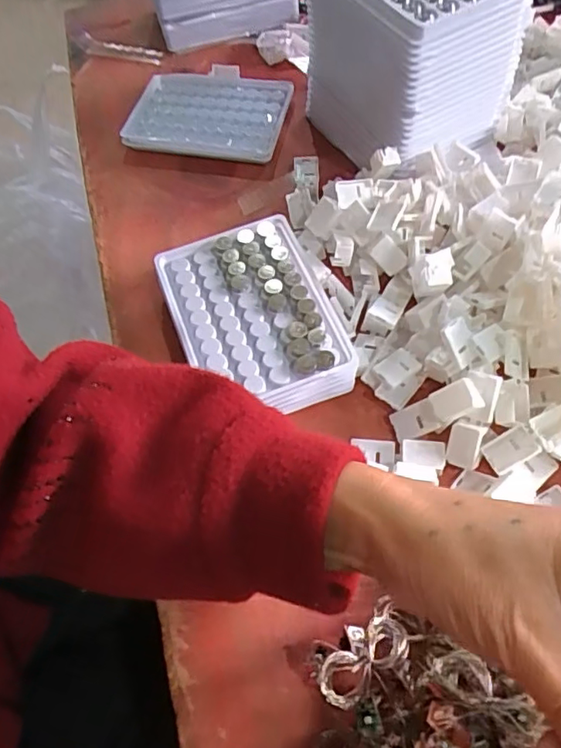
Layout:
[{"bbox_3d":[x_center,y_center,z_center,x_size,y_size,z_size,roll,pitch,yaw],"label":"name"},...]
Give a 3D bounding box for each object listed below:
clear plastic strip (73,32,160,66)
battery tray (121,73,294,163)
[{"bbox_3d":[-0.159,-0.313,0.545,0.096,0.009,0.019,20,64,12],"label":"clear plastic strip"},{"bbox_3d":[-0.062,-0.224,0.487,0.129,0.015,0.098,6,63,8],"label":"battery tray"}]

